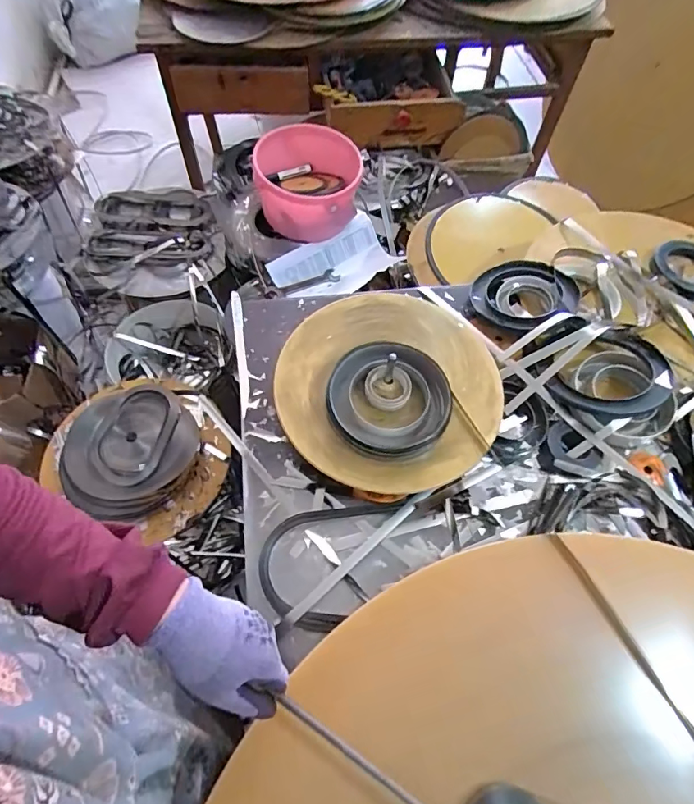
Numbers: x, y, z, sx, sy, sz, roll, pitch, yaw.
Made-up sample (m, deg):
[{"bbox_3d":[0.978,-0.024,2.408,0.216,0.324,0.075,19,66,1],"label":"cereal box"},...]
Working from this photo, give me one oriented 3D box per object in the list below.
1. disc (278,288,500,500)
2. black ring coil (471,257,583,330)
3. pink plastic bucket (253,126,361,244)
[{"bbox_3d":[0.056,-0.034,0.596,0.276,0.039,0.289,1,61,-2],"label":"disc"},{"bbox_3d":[0.271,-0.167,0.712,0.143,0.035,0.145,-8,55,11],"label":"black ring coil"},{"bbox_3d":[-0.082,-0.465,0.994,0.213,0.135,0.215,0,61,-2],"label":"pink plastic bucket"}]

